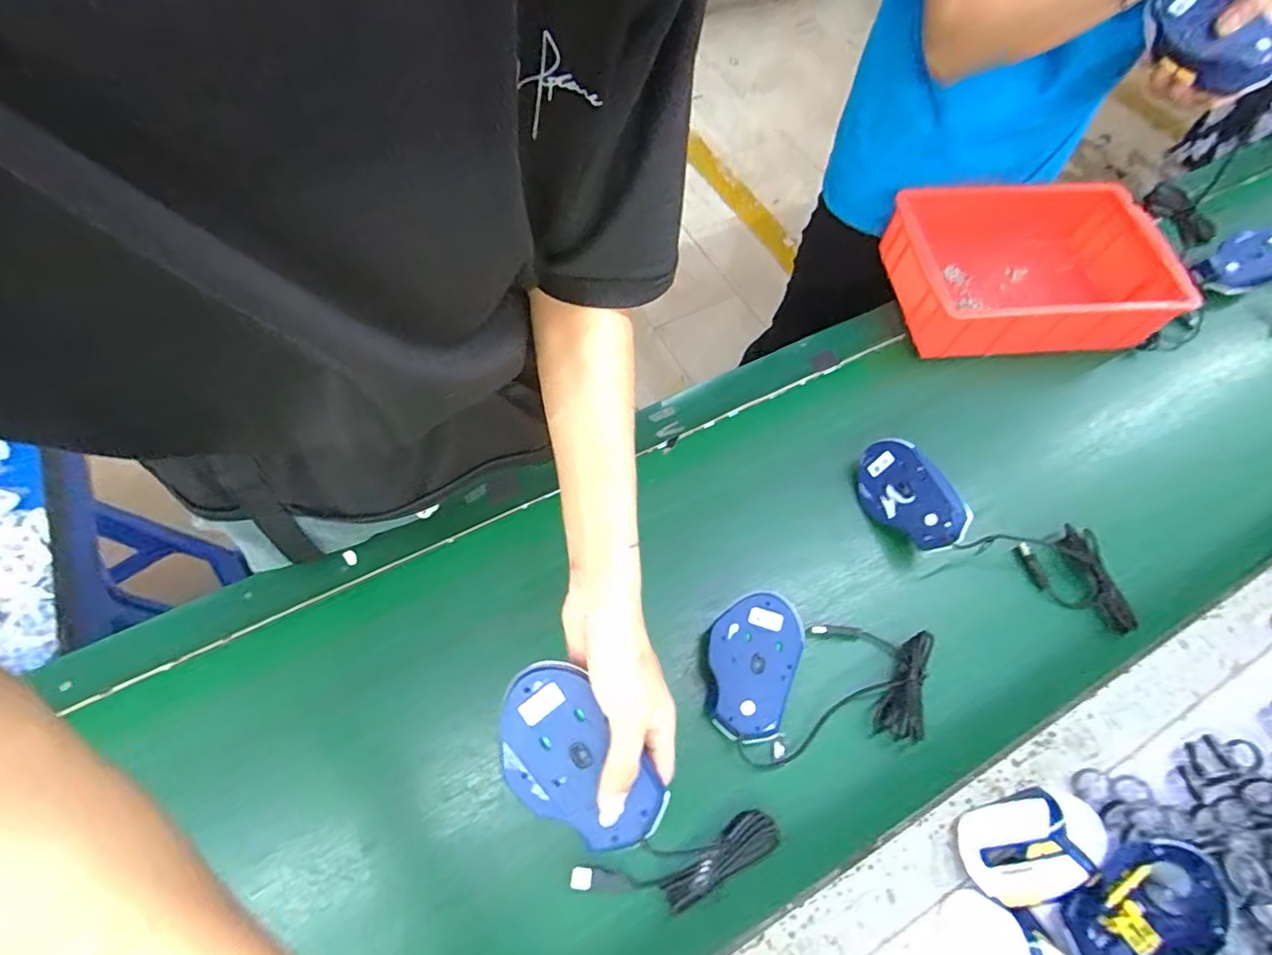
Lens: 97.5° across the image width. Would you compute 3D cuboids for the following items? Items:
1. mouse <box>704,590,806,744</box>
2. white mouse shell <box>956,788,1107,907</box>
[{"bbox_3d":[0.098,0.163,0.486,0.074,0.045,0.118,20,68,6],"label":"mouse"},{"bbox_3d":[0.315,0.286,0.432,0.116,0.035,0.069,-14,68,-8],"label":"white mouse shell"}]

